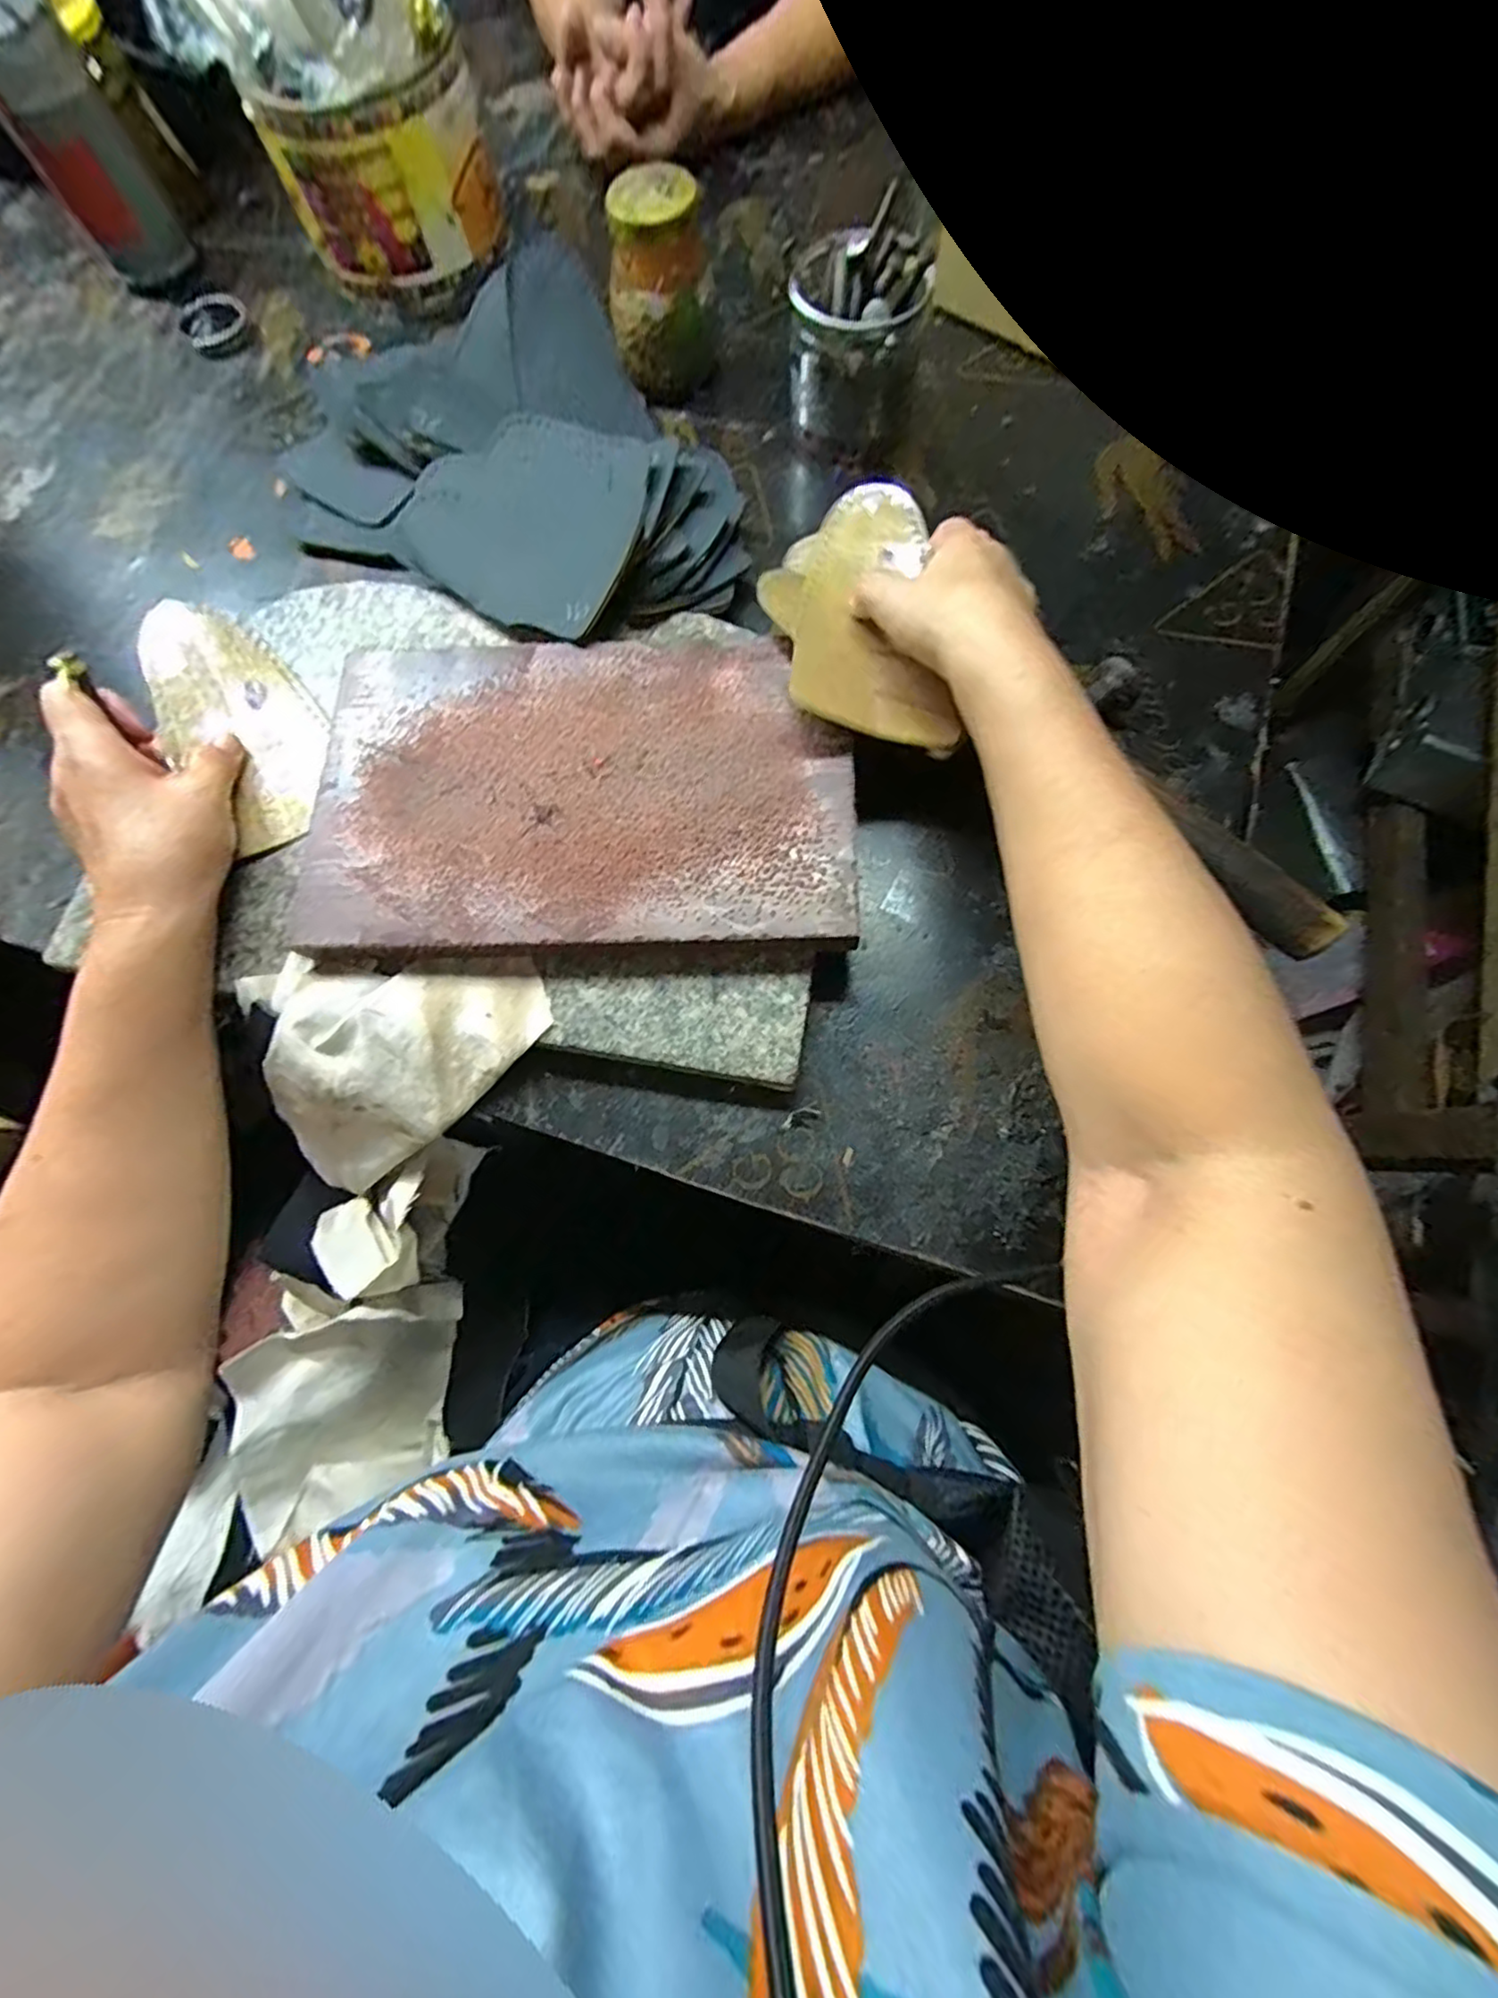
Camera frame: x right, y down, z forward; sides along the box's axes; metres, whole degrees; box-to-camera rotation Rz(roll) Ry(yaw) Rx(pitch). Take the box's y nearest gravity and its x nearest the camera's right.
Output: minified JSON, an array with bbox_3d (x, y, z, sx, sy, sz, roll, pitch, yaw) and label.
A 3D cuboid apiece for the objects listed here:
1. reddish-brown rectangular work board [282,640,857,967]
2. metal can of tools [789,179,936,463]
[{"bbox_3d":[-0.085,-0.110,0.345,0.273,0.025,0.177,0,74,0],"label":"reddish-brown rectangular work board"},{"bbox_3d":[0.068,-0.423,0.421,0.077,0.089,0.085,7,74,2],"label":"metal can of tools"}]

